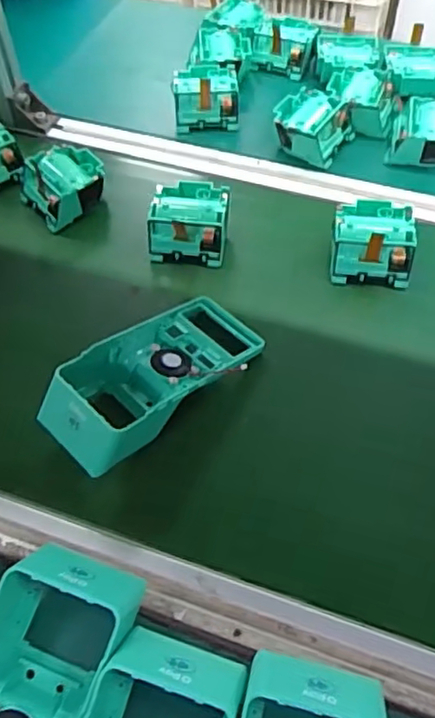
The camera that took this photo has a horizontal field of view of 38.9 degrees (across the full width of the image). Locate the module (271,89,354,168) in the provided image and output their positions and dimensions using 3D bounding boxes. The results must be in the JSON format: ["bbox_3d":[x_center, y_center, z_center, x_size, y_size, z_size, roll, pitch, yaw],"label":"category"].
[{"bbox_3d":[0.105,-0.259,0.693,0.081,0.042,0.084,29,58,20],"label":"module"}]

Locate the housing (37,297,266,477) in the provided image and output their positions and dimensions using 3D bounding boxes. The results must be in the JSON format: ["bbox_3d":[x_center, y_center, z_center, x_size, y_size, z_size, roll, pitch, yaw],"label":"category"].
[{"bbox_3d":[-0.052,0.010,0.518,0.194,0.052,0.090,-37,61,-25],"label":"housing"}]

